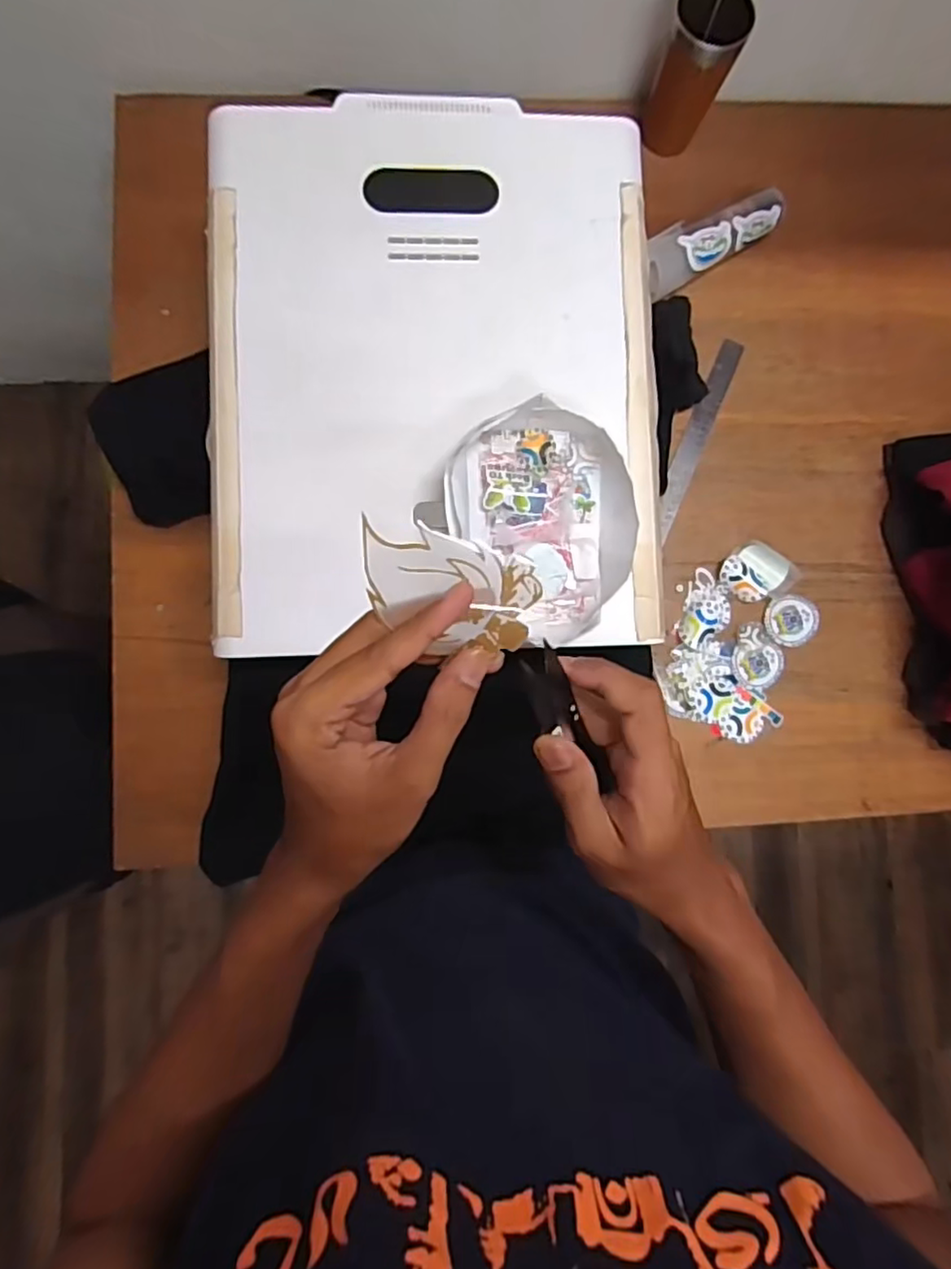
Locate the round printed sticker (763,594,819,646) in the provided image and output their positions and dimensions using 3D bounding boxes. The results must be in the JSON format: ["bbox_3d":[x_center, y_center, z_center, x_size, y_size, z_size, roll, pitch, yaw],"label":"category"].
[{"bbox_3d":[0.369,-0.017,0.749,0.066,0.005,0.059,-6,85,-5],"label":"round printed sticker"}]

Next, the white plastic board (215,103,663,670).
[{"bbox_3d":[-0.036,-0.241,0.578,0.397,0.026,0.498,-2,85,-4],"label":"white plastic board"}]

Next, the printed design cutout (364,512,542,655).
[{"bbox_3d":[-0.012,-0.017,0.278,0.076,0.005,0.051,8,107,-12],"label":"printed design cutout"}]

